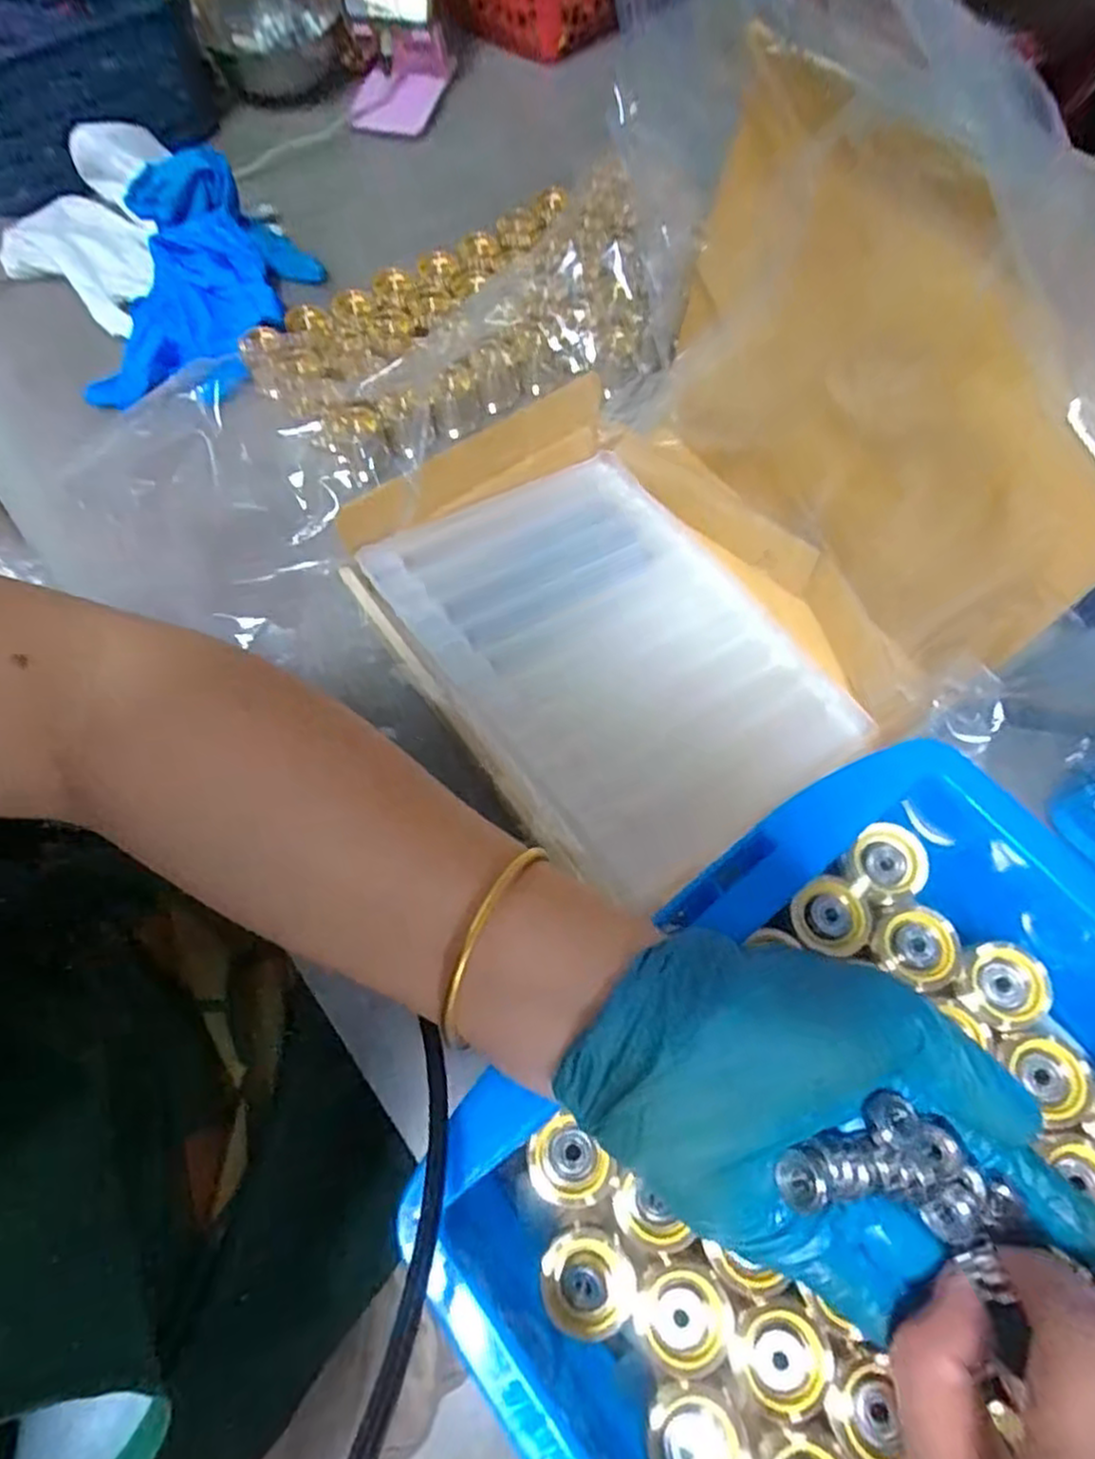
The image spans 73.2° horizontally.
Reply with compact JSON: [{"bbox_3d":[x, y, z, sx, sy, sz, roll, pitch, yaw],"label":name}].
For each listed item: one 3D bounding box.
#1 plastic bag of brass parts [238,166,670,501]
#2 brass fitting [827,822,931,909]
[{"bbox_3d":[-0.042,-0.248,0.467,0.266,0.040,0.138,-27,69,-9],"label":"plastic bag of brass parts"},{"bbox_3d":[0.135,0.053,0.295,0.029,0.021,0.026,38,74,16],"label":"brass fitting"}]

